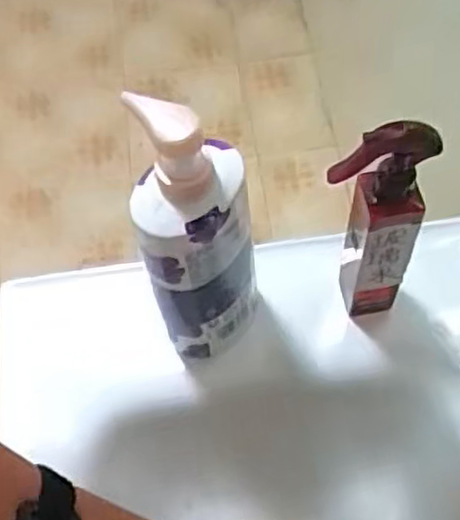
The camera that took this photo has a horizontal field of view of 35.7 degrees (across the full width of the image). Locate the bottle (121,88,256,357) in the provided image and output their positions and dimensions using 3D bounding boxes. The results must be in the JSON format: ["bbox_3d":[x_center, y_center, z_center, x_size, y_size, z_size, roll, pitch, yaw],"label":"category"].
[{"bbox_3d":[-0.022,-0.008,0.507,0.078,0.254,0.061,-8,61,-1],"label":"bottle"}]

